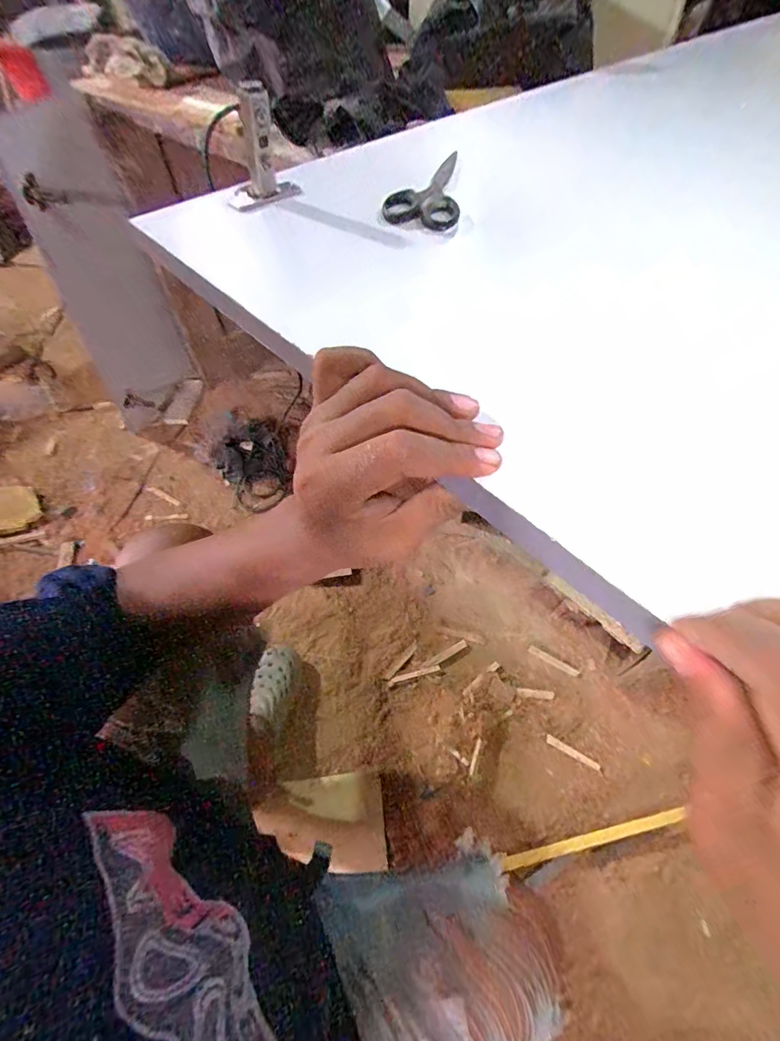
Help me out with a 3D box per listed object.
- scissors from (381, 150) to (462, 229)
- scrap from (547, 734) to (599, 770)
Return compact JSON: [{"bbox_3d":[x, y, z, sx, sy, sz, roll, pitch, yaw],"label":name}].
[{"bbox_3d":[0.031,-0.279,0.380,0.057,0.014,0.132,5,54,6],"label":"scissors"},{"bbox_3d":[0.334,0.425,0.827,0.098,0.007,0.012,24,60,19],"label":"scrap"}]

